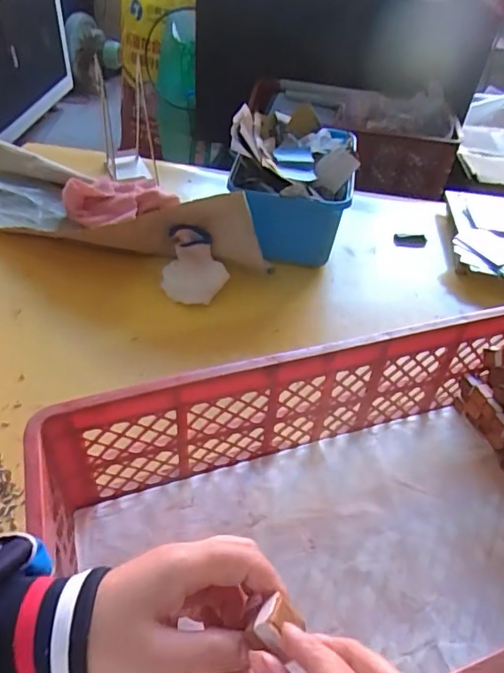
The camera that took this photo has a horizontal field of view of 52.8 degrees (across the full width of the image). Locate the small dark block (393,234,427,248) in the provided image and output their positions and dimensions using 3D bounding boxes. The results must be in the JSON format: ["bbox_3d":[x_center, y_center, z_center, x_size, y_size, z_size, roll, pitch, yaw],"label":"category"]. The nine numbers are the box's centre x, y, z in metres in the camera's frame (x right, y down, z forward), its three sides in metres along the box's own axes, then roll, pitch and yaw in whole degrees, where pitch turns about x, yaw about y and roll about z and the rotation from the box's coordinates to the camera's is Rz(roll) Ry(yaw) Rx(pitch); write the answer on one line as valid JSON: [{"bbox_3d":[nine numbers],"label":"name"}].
[{"bbox_3d":[0.331,-0.199,1.065,0.064,0.023,0.026,2,45,-4],"label":"small dark block"}]

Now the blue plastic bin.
[{"bbox_3d":[0.085,-0.280,1.002,0.217,0.171,0.283,12,45,6],"label":"blue plastic bin"}]

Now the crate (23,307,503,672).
[{"bbox_3d":[0.136,0.183,0.527,0.639,0.184,0.323,-11,47,-16],"label":"crate"}]

